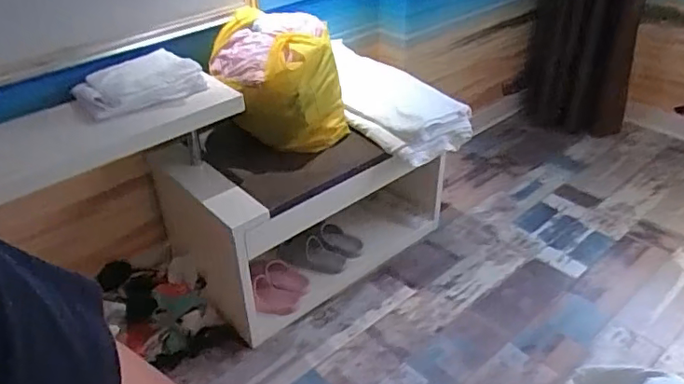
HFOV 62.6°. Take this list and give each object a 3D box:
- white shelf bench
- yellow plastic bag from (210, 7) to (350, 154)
[{"bbox_3d":[-0.053,0.036,1.730,0.877,0.503,0.312,-23,40,-27],"label":"white shelf bench"},{"bbox_3d":[-0.153,-0.254,1.495,0.343,0.358,0.238,-8,35,-7],"label":"yellow plastic bag"}]

